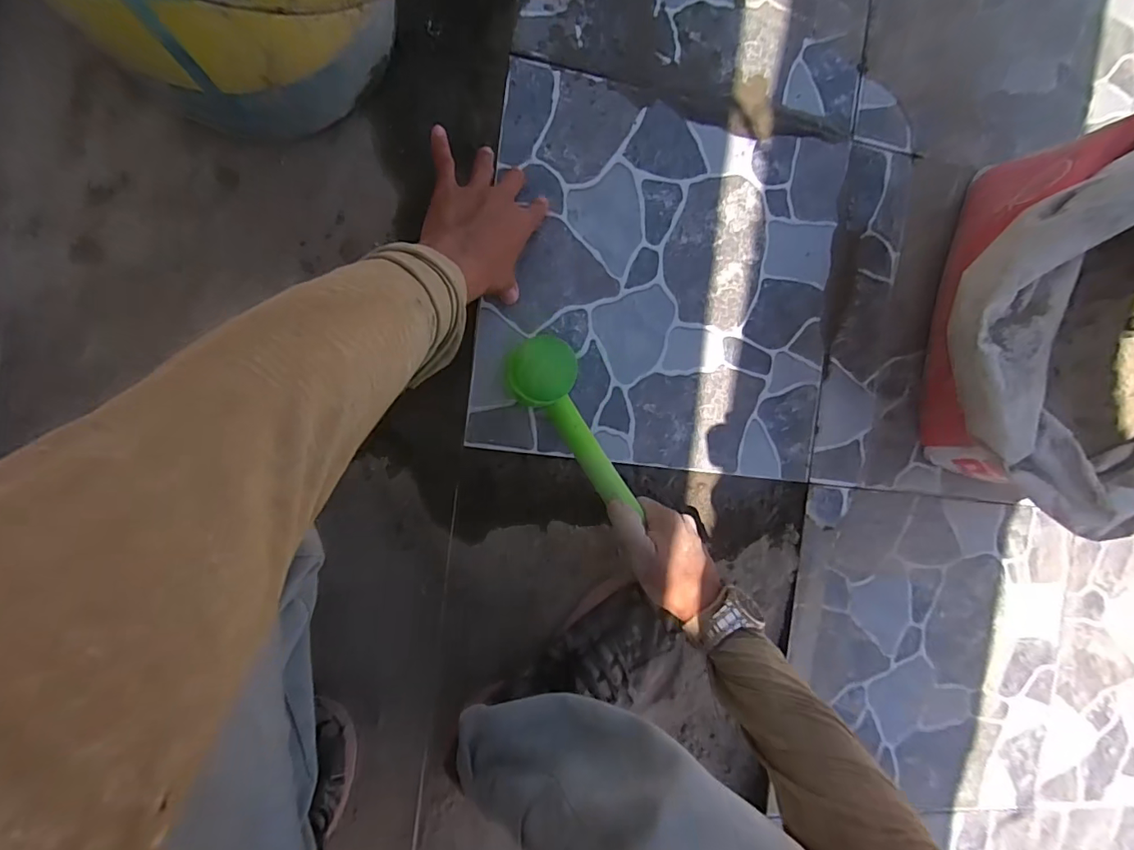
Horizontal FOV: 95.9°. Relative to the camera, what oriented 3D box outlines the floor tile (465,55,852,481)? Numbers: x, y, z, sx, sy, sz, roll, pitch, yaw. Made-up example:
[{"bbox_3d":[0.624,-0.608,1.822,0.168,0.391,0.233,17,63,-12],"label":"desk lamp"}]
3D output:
[{"bbox_3d":[0.114,-0.152,0.567,0.397,0.014,0.391,7,91,-9],"label":"floor tile"}]

